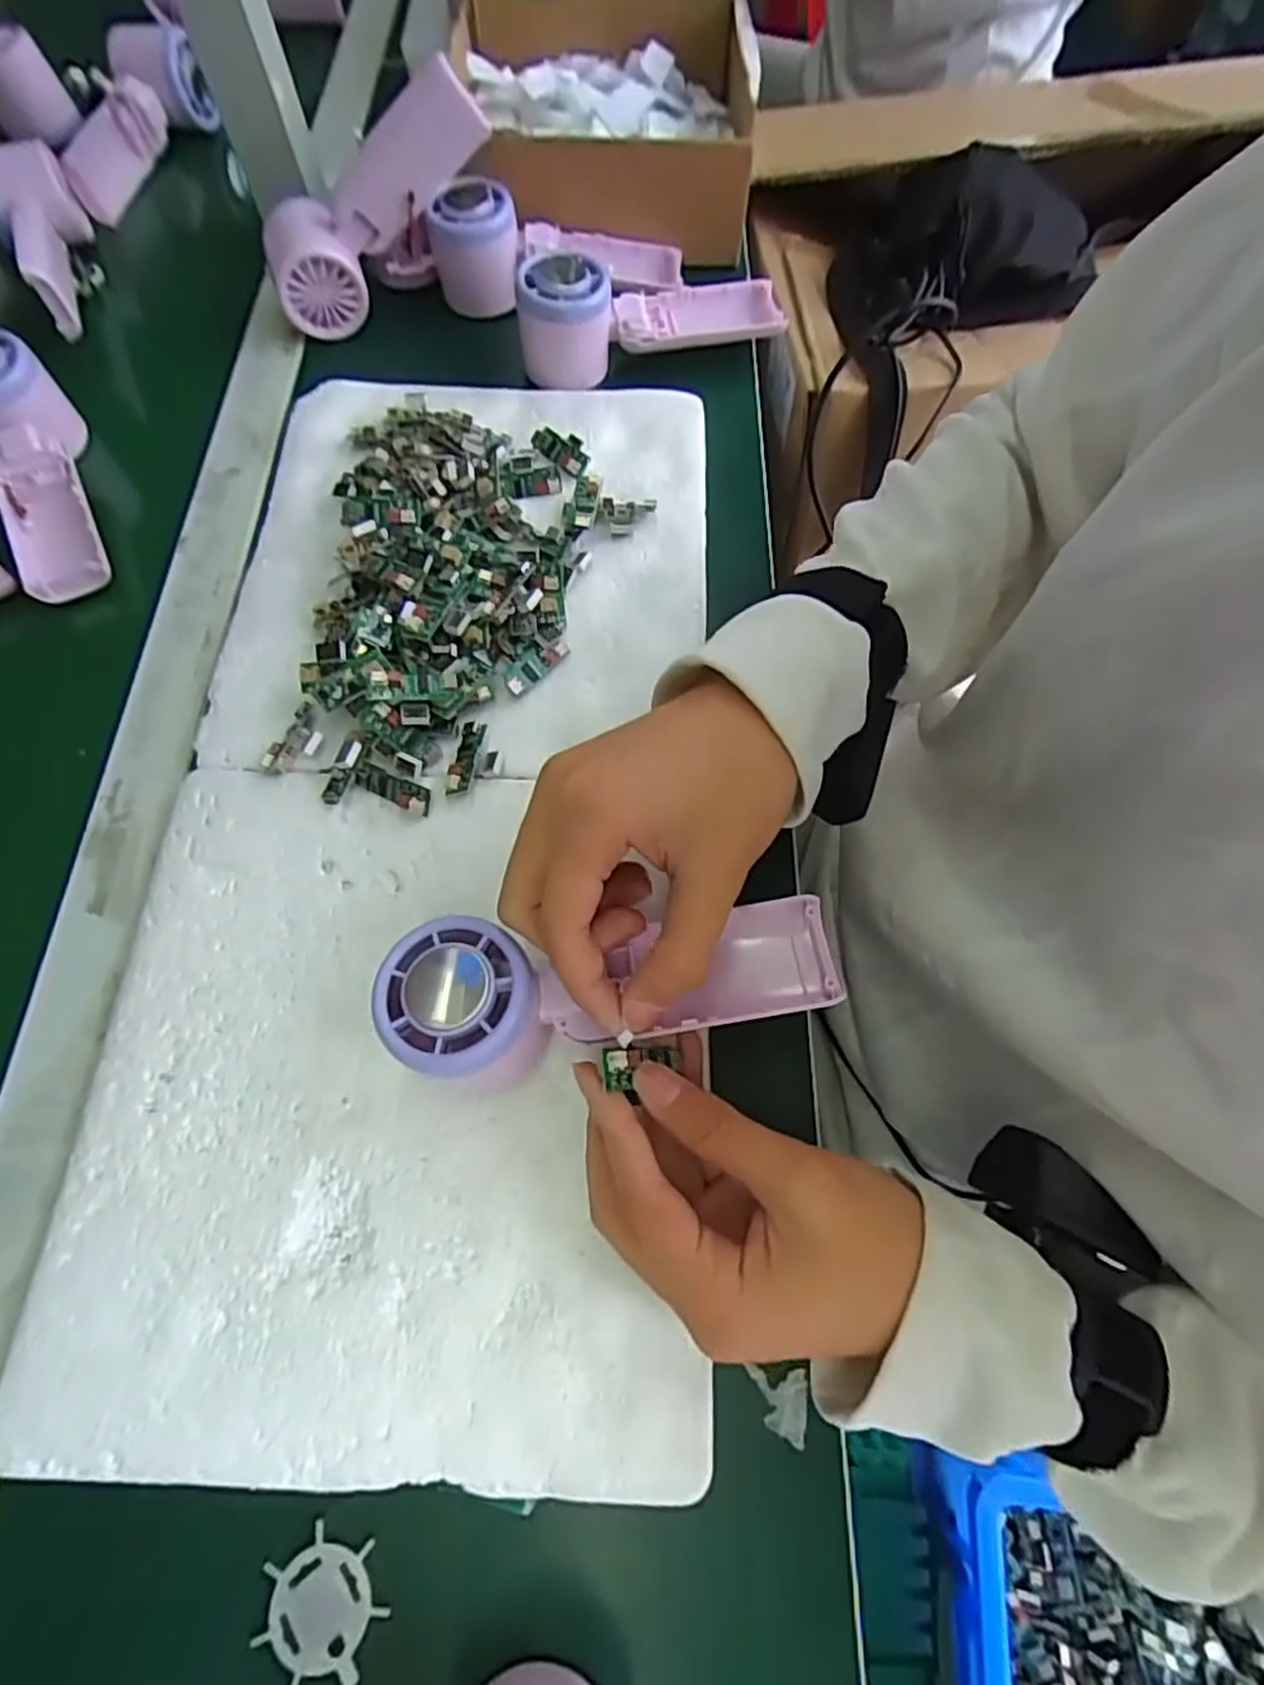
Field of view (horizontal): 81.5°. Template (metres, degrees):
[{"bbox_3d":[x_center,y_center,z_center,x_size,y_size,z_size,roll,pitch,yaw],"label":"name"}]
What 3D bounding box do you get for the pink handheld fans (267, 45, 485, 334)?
[{"bbox_3d":[-0.160,-0.392,0.450,0.162,0.059,0.055,-34,68,19],"label":"pink handheld fans"}]

